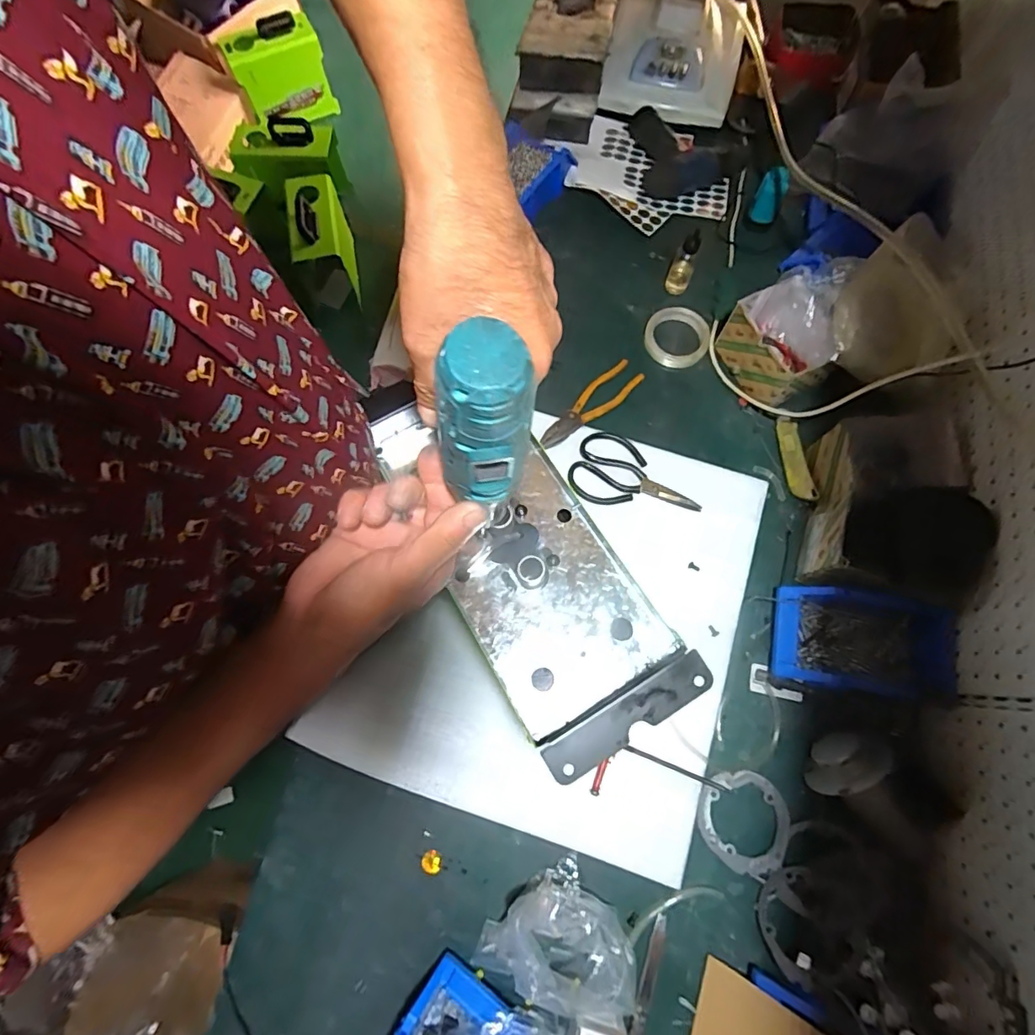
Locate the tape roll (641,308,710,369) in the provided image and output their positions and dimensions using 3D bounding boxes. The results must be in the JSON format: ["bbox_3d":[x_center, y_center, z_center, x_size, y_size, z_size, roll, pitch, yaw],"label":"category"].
[{"bbox_3d":[0.252,-0.285,0.797,0.101,0.015,0.101,0,73,0],"label":"tape roll"}]

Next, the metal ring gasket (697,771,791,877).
[{"bbox_3d":[0.269,0.362,0.605,0.102,0.012,0.107,0,73,0],"label":"metal ring gasket"}]

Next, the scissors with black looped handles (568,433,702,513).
[{"bbox_3d":[0.170,-0.057,0.726,0.185,0.005,0.105,16,74,5],"label":"scissors with black looped handles"}]

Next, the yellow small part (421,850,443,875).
[{"bbox_3d":[-0.101,0.406,0.598,0.023,0.004,0.023,0,73,0],"label":"yellow small part"}]

